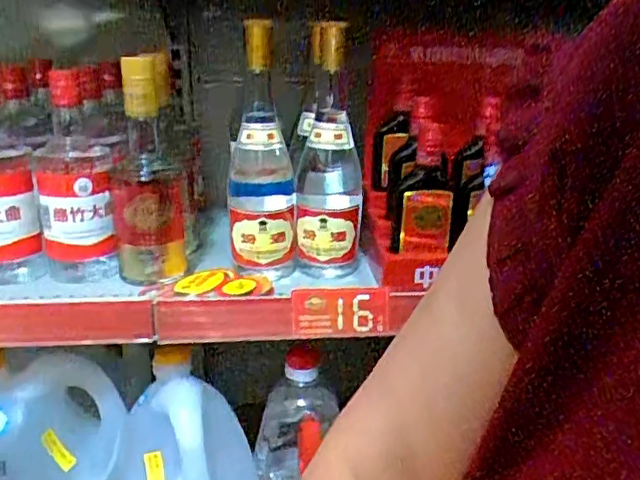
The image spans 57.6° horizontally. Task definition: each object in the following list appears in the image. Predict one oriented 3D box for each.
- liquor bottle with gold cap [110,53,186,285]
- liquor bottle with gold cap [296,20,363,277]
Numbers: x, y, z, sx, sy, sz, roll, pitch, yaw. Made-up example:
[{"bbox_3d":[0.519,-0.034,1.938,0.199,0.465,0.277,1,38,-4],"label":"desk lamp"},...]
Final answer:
[{"bbox_3d":[-0.183,-0.072,0.615,0.073,0.221,0.065,-5,21,-16],"label":"liquor bottle with gold cap"},{"bbox_3d":[0.012,-0.091,0.638,0.074,0.252,0.070,0,21,-3],"label":"liquor bottle with gold cap"}]

